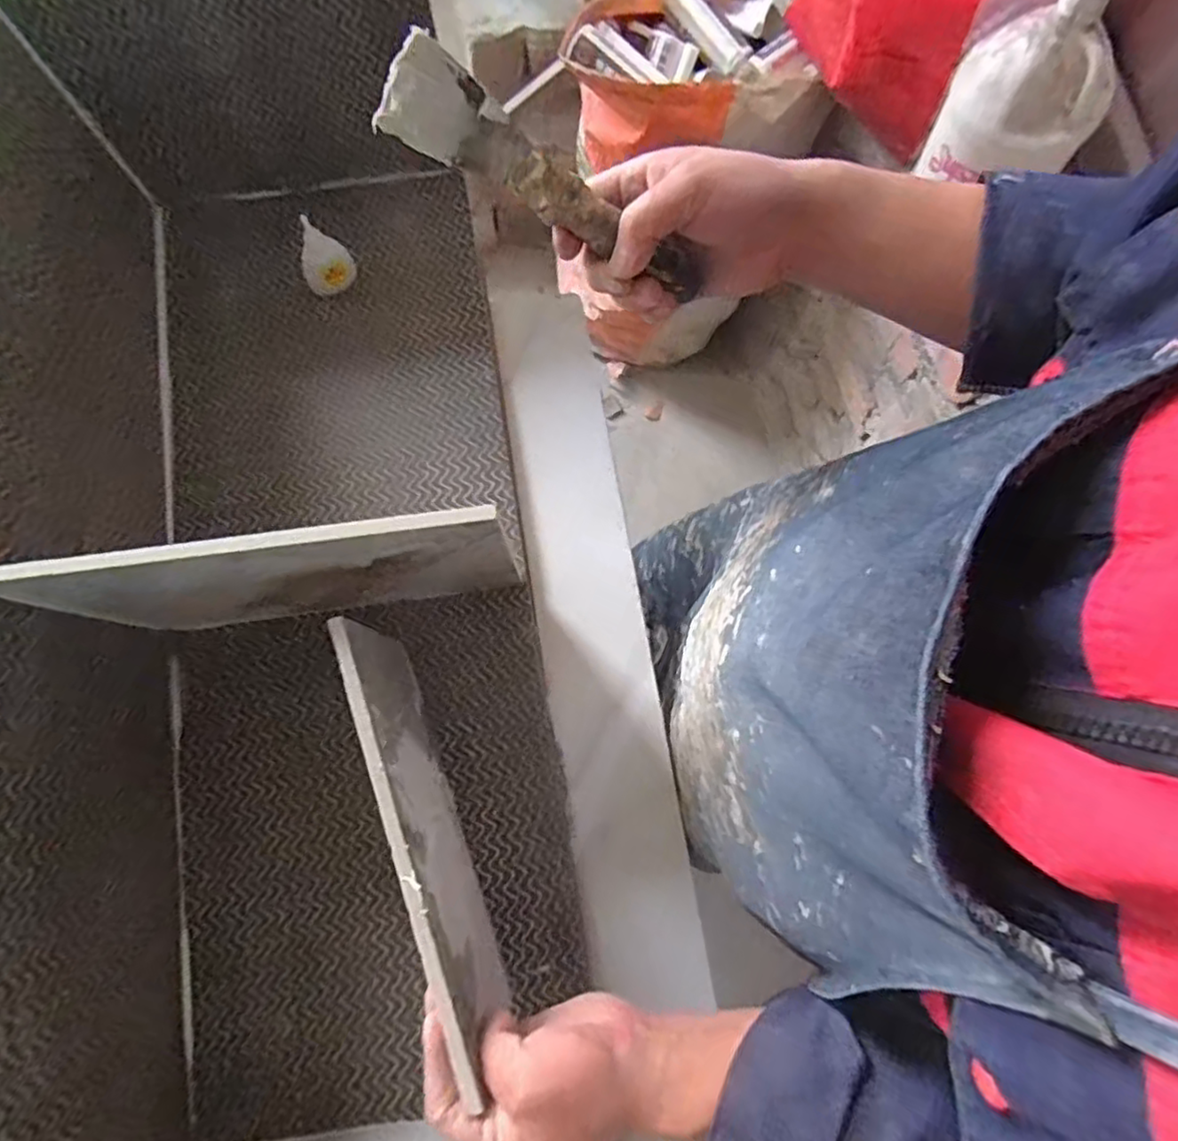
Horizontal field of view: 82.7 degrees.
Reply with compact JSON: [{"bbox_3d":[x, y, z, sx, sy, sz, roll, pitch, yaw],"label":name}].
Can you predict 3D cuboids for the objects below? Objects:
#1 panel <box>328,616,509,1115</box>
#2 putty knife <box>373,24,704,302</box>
[{"bbox_3d":[-0.101,0.161,0.431,0.012,0.123,0.256,-22,76,0],"label":"panel"},{"bbox_3d":[-0.015,-0.205,0.362,0.190,0.067,0.015,22,75,-25],"label":"putty knife"}]

